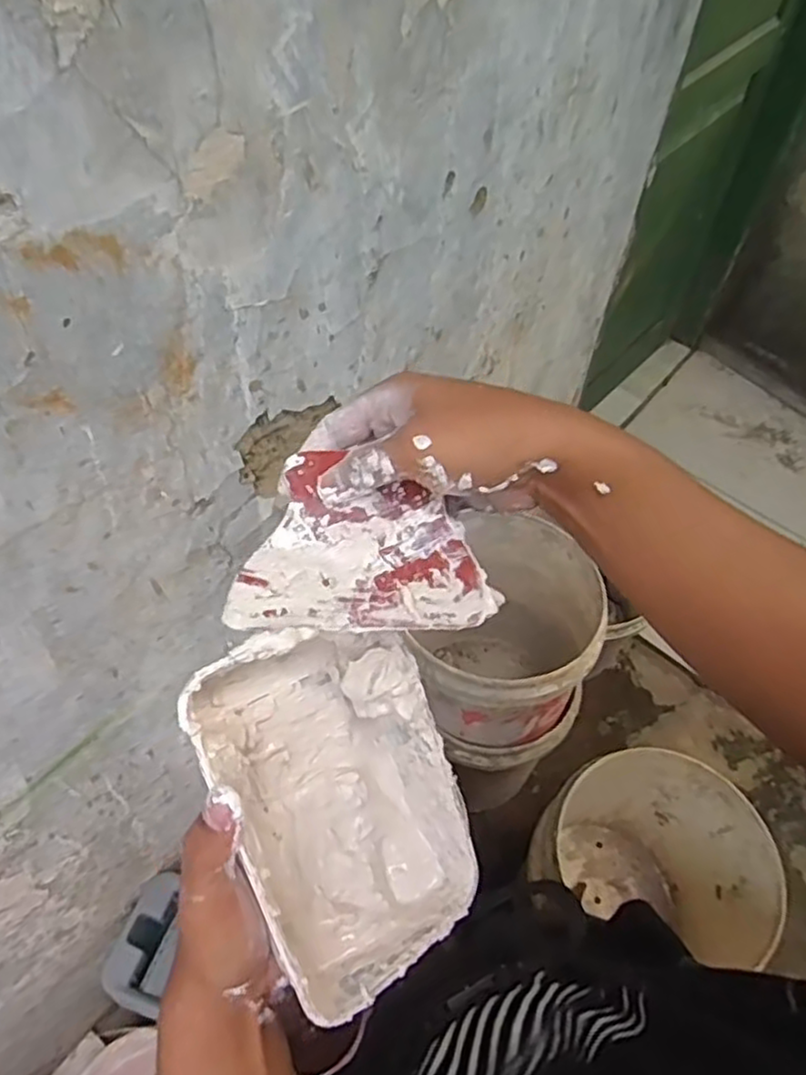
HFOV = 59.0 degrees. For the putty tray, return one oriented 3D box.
[{"bbox_3d":[-0.031,0.125,0.344,0.111,0.053,0.170,-24,93,-32],"label":"putty tray"}]

